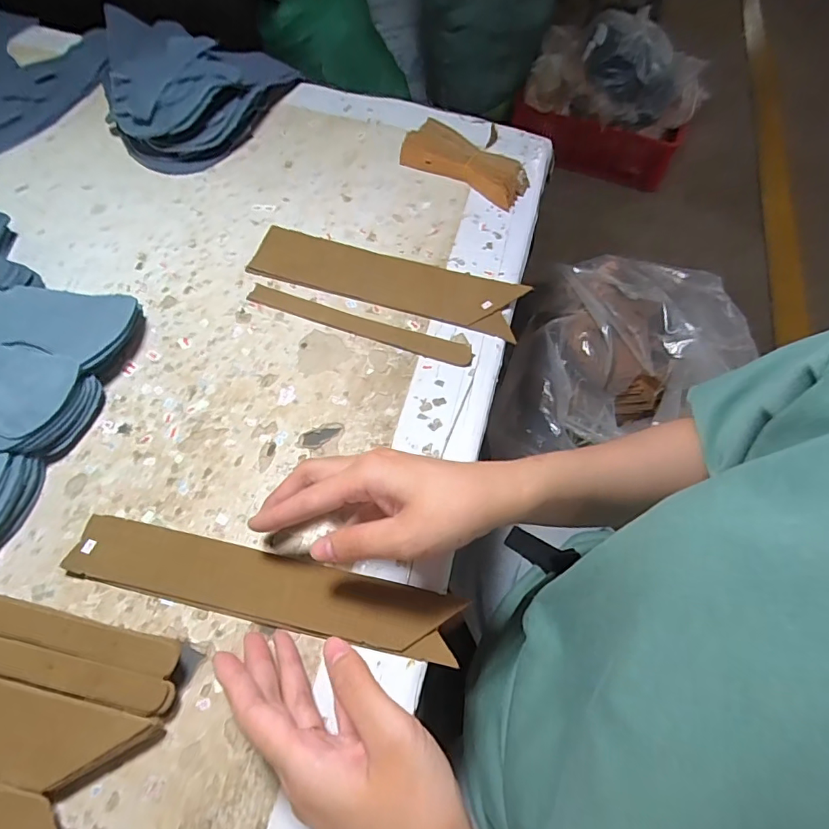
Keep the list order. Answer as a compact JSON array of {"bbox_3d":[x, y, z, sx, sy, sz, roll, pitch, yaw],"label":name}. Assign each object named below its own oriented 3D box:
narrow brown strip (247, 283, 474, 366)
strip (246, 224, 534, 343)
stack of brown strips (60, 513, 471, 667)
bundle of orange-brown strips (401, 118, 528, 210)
[{"bbox_3d":[-0.045,-0.074,0.408,0.188,0.005,0.025,16,59,5],"label":"narrow brown strip"},{"bbox_3d":[-0.025,-0.120,0.437,0.232,0.011,0.064,14,64,6],"label":"strip"},{"bbox_3d":[-0.092,0.105,0.306,0.236,0.008,0.040,12,59,4],"label":"stack of brown strips"},{"bbox_3d":[0.052,-0.257,0.508,0.133,0.025,0.057,32,64,13],"label":"bundle of orange-brown strips"}]

